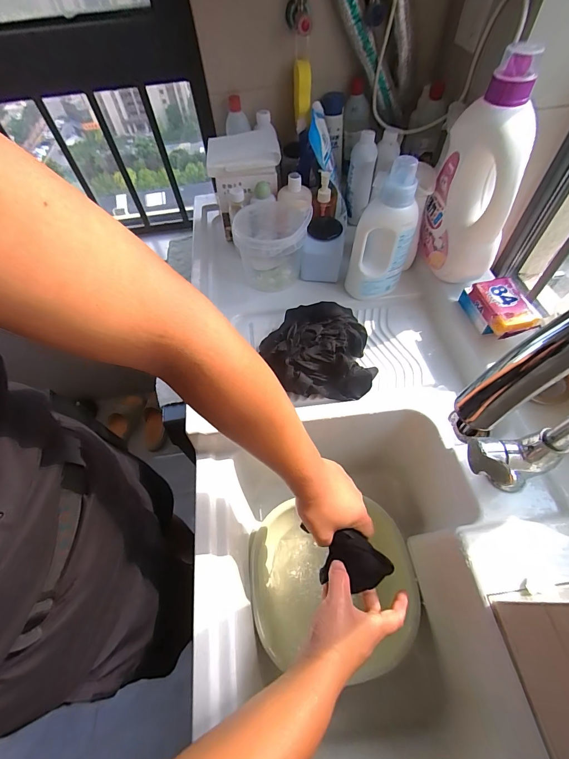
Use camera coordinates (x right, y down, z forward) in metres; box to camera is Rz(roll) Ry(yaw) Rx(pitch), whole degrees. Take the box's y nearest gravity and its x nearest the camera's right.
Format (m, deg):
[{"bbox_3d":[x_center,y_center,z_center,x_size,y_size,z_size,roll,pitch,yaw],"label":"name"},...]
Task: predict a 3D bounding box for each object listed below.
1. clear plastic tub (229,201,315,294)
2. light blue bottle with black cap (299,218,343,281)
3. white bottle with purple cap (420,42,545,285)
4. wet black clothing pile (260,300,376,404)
[{"bbox_3d":[-0.028,-0.275,0.699,0.135,0.145,0.145,-2,57,3],"label":"clear plastic tub"},{"bbox_3d":[0.085,-0.285,0.725,0.087,0.101,0.102,8,58,9],"label":"light blue bottle with black cap"},{"bbox_3d":[0.318,-0.322,0.549,0.109,0.288,0.139,9,58,10],"label":"white bottle with purple cap"},{"bbox_3d":[0.057,-0.054,0.590,0.182,0.078,0.179,-3,57,2],"label":"wet black clothing pile"}]

